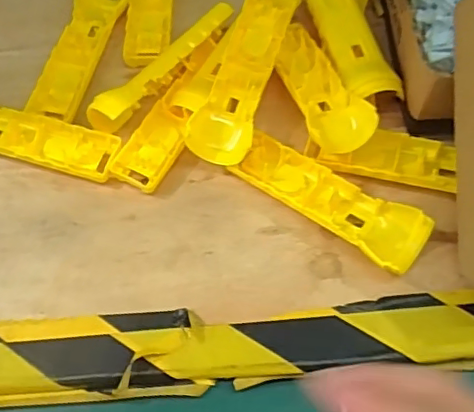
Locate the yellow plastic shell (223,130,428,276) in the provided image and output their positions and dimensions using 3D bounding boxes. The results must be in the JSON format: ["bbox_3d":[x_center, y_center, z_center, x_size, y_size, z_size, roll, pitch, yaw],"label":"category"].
[{"bbox_3d":[0.069,-0.006,0.438,0.153,0.024,0.048,35,68,20],"label":"yellow plastic shell"}]

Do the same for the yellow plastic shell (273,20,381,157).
[{"bbox_3d":[0.067,-0.106,0.468,0.051,0.024,0.142,-13,61,-5],"label":"yellow plastic shell"}]

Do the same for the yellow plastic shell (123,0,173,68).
[{"bbox_3d":[-0.083,-0.201,0.562,0.047,0.021,0.152,-1,61,2],"label":"yellow plastic shell"}]

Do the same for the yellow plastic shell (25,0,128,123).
[{"bbox_3d":[-0.146,-0.143,0.532,0.045,0.026,0.147,12,62,9],"label":"yellow plastic shell"}]

